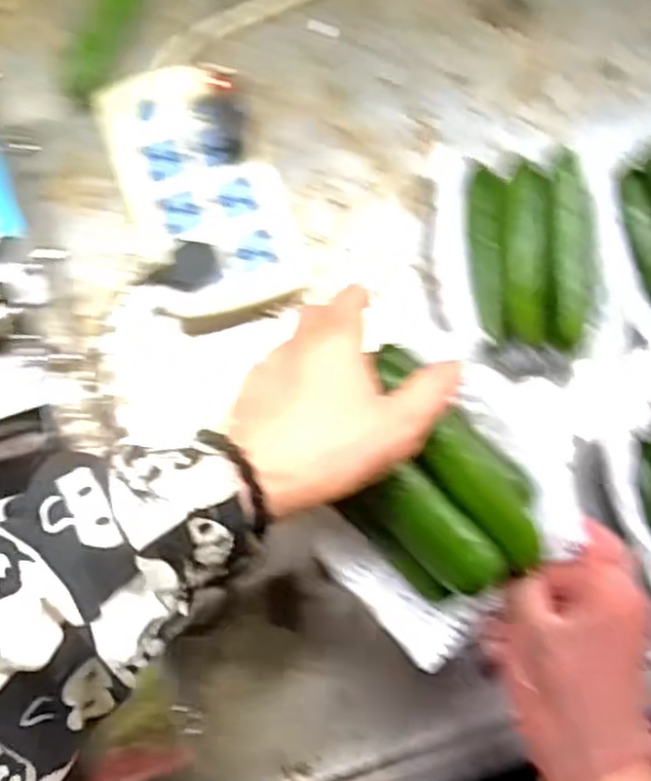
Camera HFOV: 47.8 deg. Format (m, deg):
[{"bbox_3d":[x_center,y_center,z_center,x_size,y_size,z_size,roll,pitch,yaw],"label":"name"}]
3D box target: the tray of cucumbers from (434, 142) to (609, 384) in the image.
[{"bbox_3d":[0.141,-0.096,0.529,0.115,0.068,0.161,-1,83,-6],"label":"tray of cucumbers"}]

